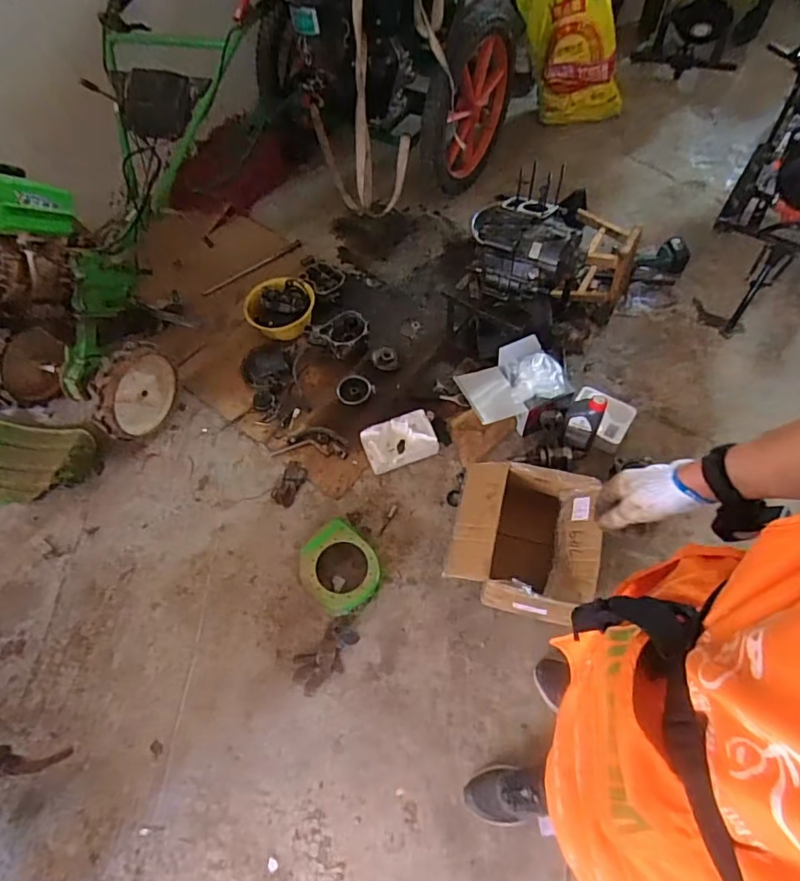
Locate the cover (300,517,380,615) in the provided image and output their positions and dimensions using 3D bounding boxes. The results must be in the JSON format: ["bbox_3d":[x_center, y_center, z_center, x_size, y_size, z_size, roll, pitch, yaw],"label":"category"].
[{"bbox_3d":[-0.175,0.350,1.453,0.204,0.073,0.262,-36,58,-22],"label":"cover"}]

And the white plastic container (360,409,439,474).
[{"bbox_3d":[0.001,0.001,1.700,0.232,0.021,0.160,-18,73,-14],"label":"white plastic container"}]

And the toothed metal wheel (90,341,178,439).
[{"bbox_3d":[-0.830,-0.141,1.677,0.089,0.320,0.317,14,60,11],"label":"toothed metal wheel"}]

